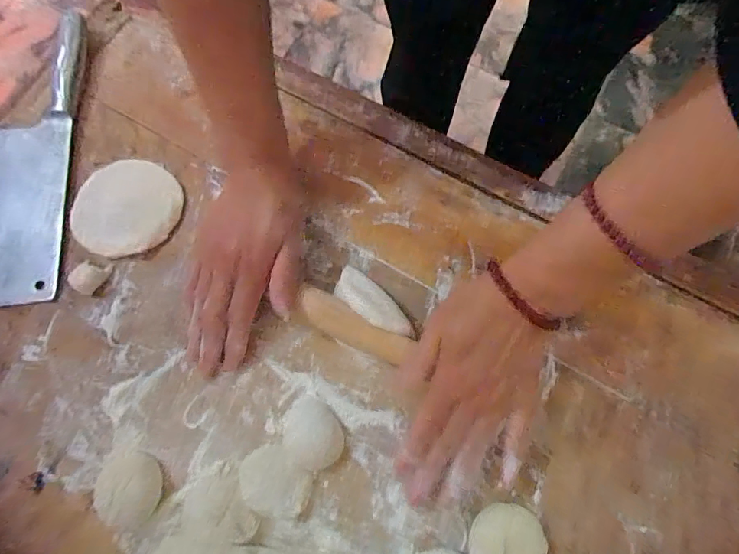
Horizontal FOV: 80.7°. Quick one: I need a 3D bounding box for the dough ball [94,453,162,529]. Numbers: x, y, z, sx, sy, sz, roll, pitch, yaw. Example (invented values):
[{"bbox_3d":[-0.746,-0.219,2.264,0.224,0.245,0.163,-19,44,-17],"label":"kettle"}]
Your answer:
[{"bbox_3d":[-0.192,0.168,0.343,0.048,0.017,0.052,0,76,1],"label":"dough ball"}]

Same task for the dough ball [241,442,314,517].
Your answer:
[{"bbox_3d":[-0.074,0.158,0.338,0.056,0.023,0.043,38,79,10],"label":"dough ball"}]

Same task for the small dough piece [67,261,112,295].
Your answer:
[{"bbox_3d":[-0.253,-0.001,0.391,0.026,0.008,0.031,25,77,7],"label":"small dough piece"}]

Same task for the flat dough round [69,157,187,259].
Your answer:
[{"bbox_3d":[-0.226,-0.066,0.405,0.095,0.007,0.092,0,76,1],"label":"flat dough round"}]

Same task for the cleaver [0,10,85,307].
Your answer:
[{"bbox_3d":[-0.334,-0.118,0.420,0.087,0.019,0.288,-2,75,1],"label":"cleaver"}]

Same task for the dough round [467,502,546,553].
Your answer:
[{"bbox_3d":[0.101,0.198,0.320,0.056,0.026,0.052,0,76,1],"label":"dough round"}]

